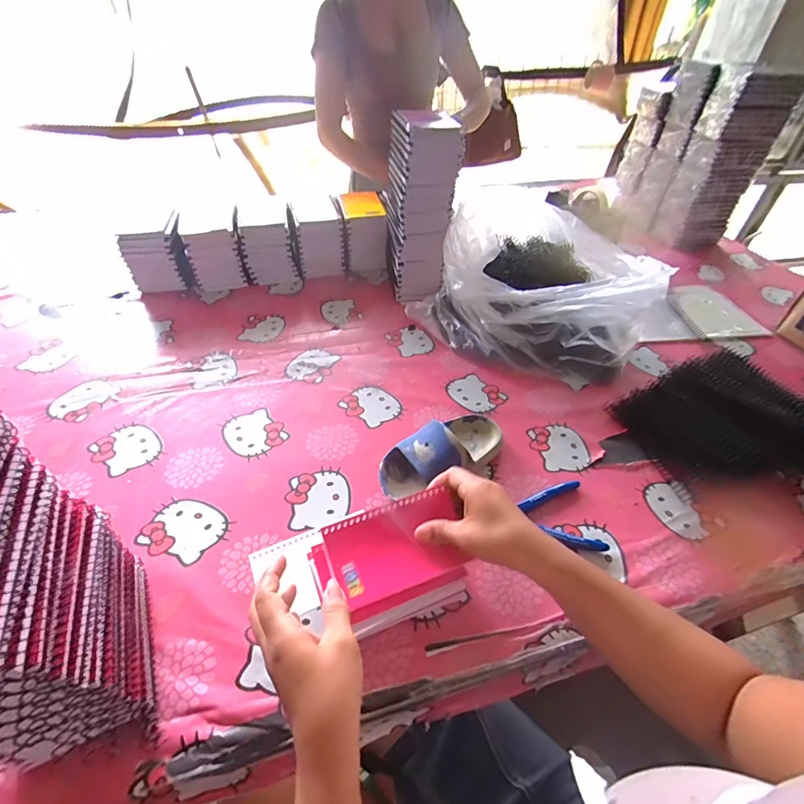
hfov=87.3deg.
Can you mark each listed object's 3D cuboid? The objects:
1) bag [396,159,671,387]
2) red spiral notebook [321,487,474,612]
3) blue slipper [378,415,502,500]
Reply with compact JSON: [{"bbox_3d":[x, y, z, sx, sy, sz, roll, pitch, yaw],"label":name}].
[{"bbox_3d":[0.243,-0.208,0.737,0.357,0.148,0.352,22,47,18],"label":"bag"},{"bbox_3d":[-0.003,0.135,0.402,0.128,0.012,0.077,-18,67,-11],"label":"red spiral notebook"},{"bbox_3d":[0.054,0.059,0.514,0.171,0.063,0.076,-27,52,-27],"label":"blue slipper"}]

